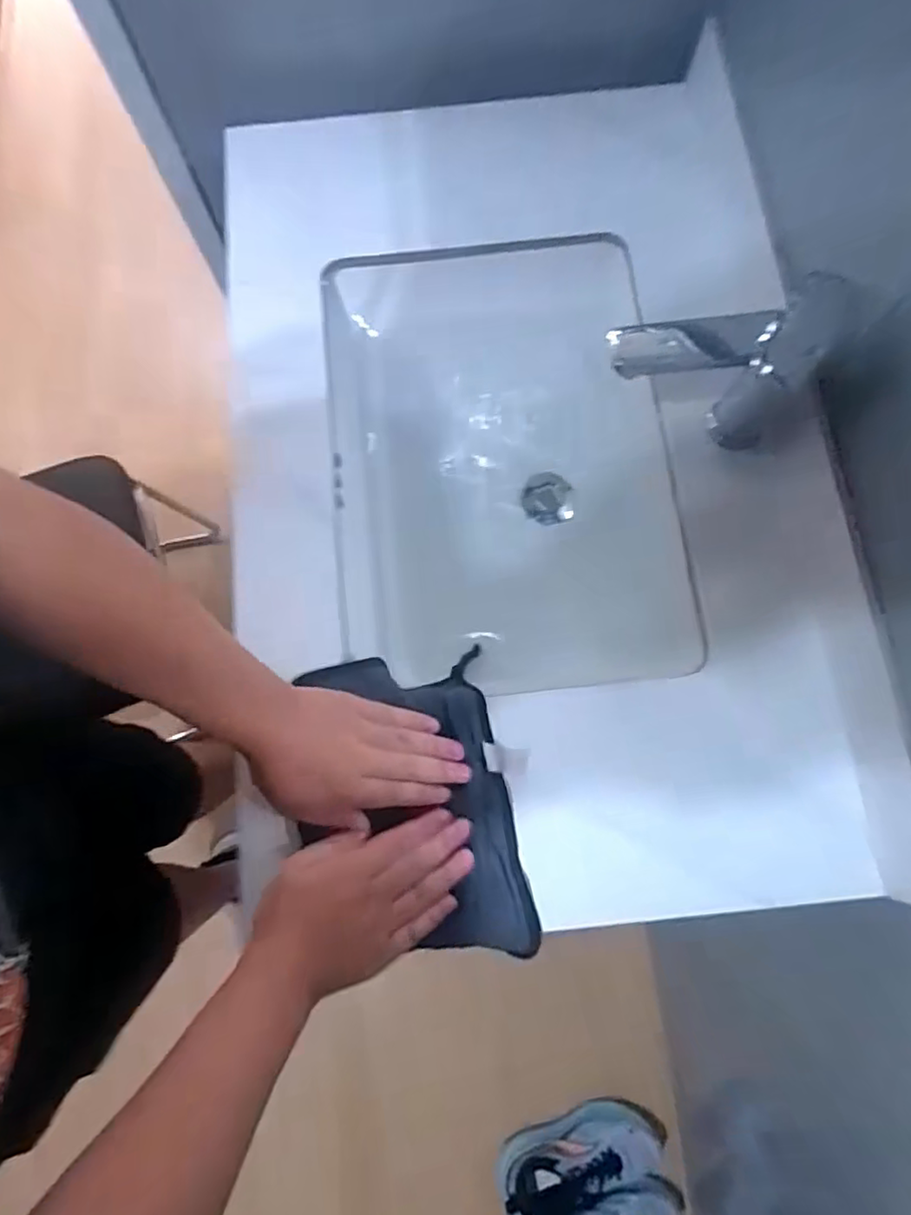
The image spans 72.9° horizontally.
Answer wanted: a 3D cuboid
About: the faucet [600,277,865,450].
[{"bbox_3d":[0.199,-0.180,0.471,0.145,0.154,0.069,13,77,3],"label":"faucet"}]

